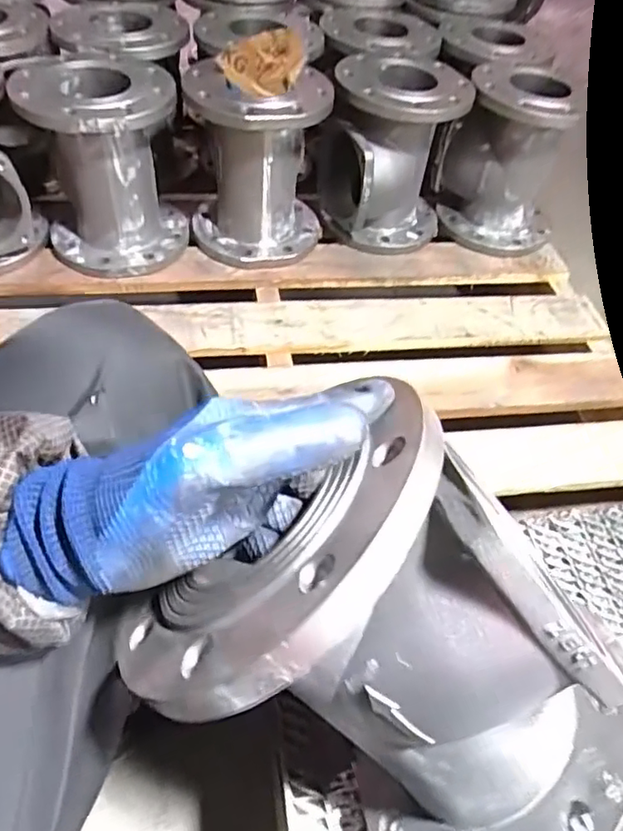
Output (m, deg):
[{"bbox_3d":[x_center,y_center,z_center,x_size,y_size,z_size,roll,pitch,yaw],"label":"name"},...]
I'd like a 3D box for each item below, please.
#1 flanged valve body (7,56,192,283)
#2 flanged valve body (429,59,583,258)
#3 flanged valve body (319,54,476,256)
[{"bbox_3d":[-0.301,-0.360,0.882,0.202,0.253,0.177,-12,54,-16],"label":"flanged valve body"},{"bbox_3d":[0.324,-0.422,0.997,0.163,0.259,0.181,-18,55,-20],"label":"flanged valve body"},{"bbox_3d":[0.125,-0.412,0.966,0.206,0.251,0.181,11,51,3],"label":"flanged valve body"}]

